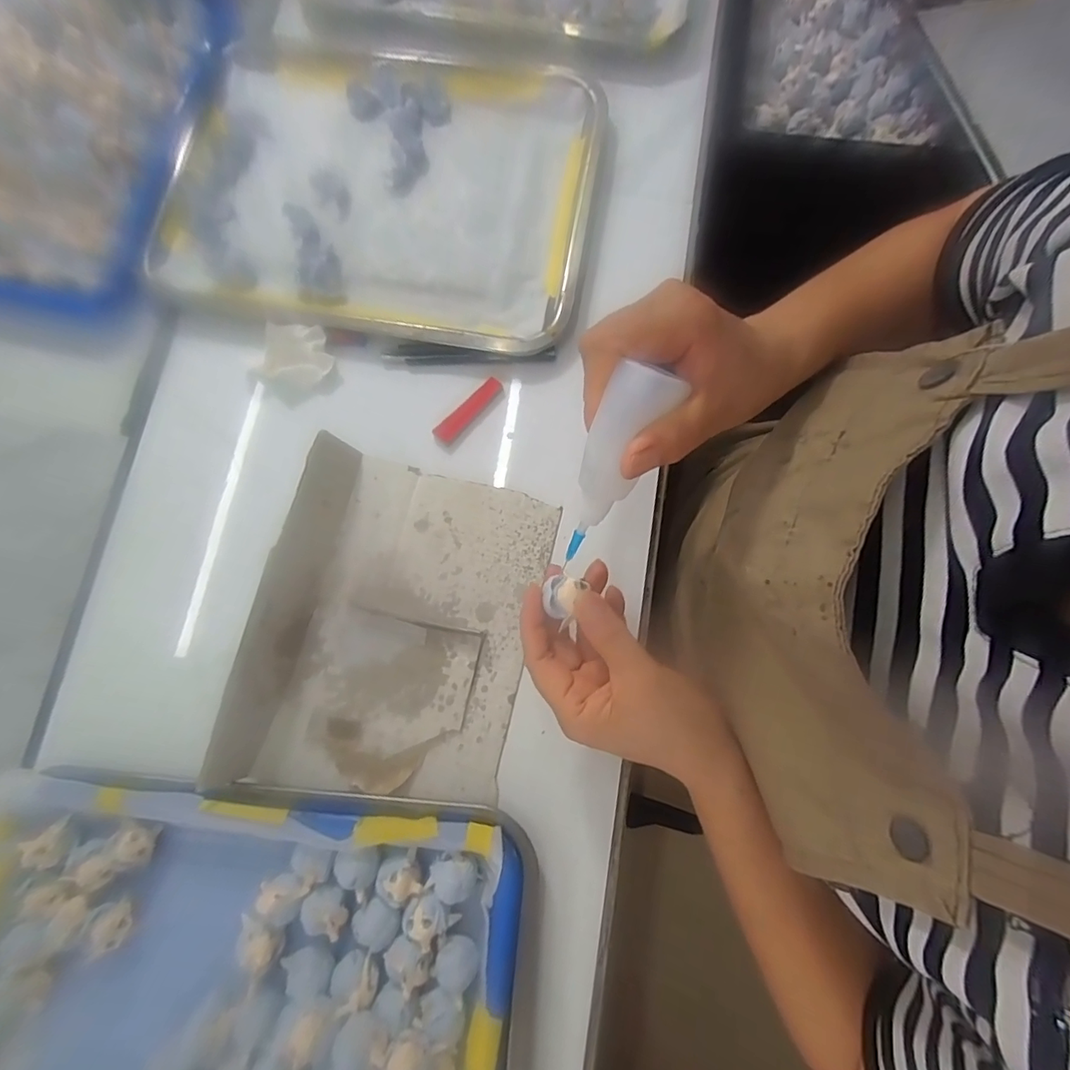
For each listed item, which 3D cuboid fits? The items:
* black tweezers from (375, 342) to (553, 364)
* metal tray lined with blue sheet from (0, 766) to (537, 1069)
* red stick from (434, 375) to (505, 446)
[{"bbox_3d":[-0.051,-0.141,0.390,0.131,0.012,0.013,1,78,2],"label":"black tweezers"},{"bbox_3d":[-0.180,0.300,0.286,0.339,0.031,0.288,4,78,3],"label":"metal tray lined with blue sheet"},{"bbox_3d":[-0.050,-0.095,0.388,0.064,0.009,0.015,-43,80,-7],"label":"red stick"}]

